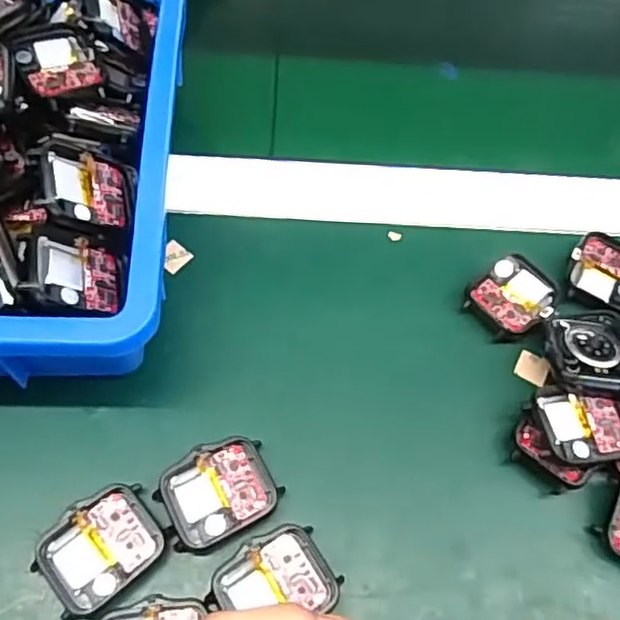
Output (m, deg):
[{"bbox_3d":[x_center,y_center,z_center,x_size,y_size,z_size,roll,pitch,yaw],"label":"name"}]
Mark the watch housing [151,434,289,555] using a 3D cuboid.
[{"bbox_3d":[-0.039,0.076,0.265,0.046,0.007,0.038,-22,64,-17],"label":"watch housing"}]

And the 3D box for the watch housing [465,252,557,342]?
[{"bbox_3d":[0.104,-0.008,0.321,0.042,0.008,0.037,-32,67,-21],"label":"watch housing"}]

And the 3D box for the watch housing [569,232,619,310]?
[{"bbox_3d":[0.158,-0.021,0.332,0.037,0.008,0.042,25,61,9],"label":"watch housing"}]

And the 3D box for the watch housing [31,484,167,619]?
[{"bbox_3d":[-0.083,0.095,0.252,0.037,0.009,0.046,41,64,17],"label":"watch housing"}]

